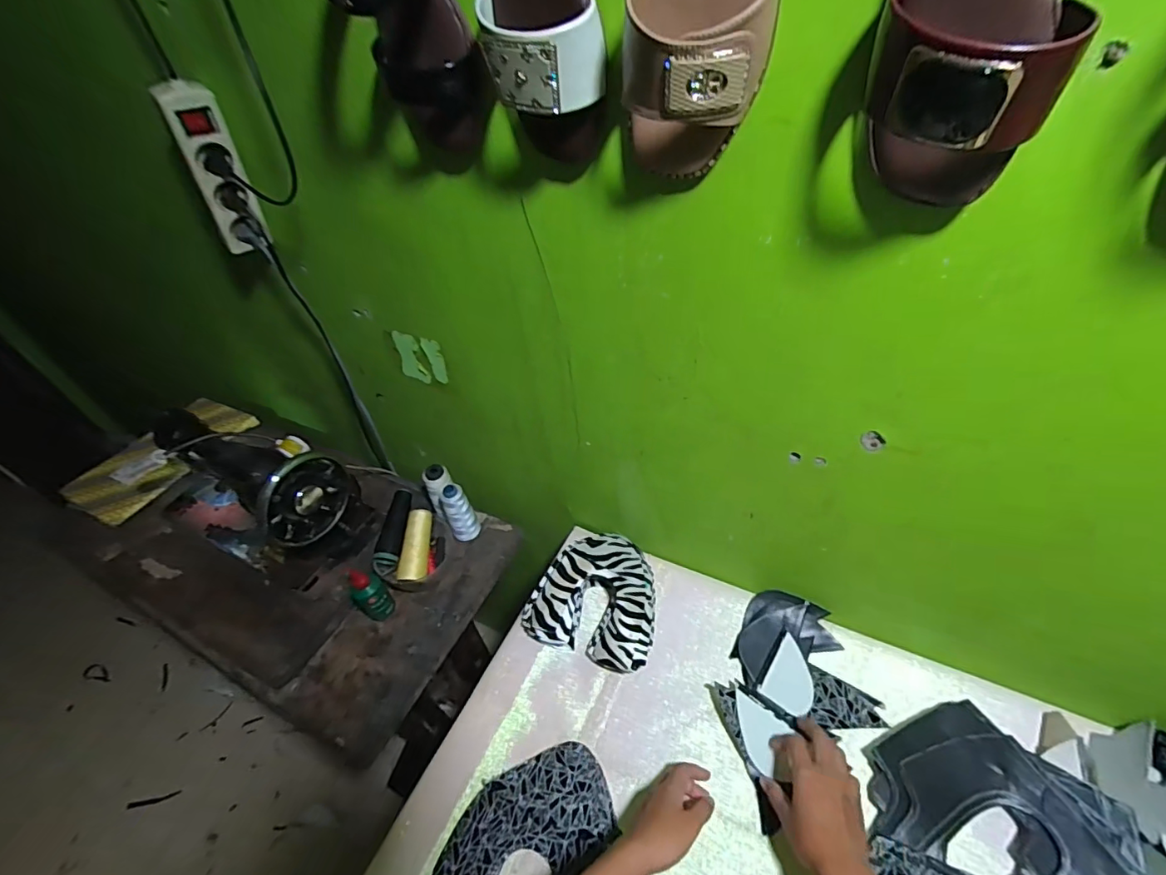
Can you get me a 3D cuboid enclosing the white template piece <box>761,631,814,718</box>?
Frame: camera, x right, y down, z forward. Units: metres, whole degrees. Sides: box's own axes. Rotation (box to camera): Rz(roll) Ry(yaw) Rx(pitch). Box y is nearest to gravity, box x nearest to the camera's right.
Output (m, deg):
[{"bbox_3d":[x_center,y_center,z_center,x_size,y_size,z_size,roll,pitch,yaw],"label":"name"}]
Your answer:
[{"bbox_3d":[0.262,0.296,0.636,0.055,0.005,0.084,22,60,30],"label":"white template piece"}]

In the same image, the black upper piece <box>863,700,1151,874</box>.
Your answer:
[{"bbox_3d":[0.420,0.377,0.514,0.219,0.021,0.162,29,55,31],"label":"black upper piece"}]

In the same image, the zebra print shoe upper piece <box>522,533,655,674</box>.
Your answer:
[{"bbox_3d":[0.023,0.217,0.725,0.177,0.074,0.184,13,49,19],"label":"zebra print shoe upper piece"}]

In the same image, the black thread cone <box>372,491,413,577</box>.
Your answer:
[{"bbox_3d":[-0.290,0.145,0.789,0.034,0.036,0.132,4,68,11],"label":"black thread cone"}]

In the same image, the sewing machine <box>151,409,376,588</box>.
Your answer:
[{"bbox_3d":[-0.509,0.082,0.823,0.296,0.215,0.174,20,51,25],"label":"sewing machine"}]

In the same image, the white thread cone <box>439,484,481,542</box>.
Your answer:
[{"bbox_3d":[-0.200,0.118,0.827,0.043,0.118,0.038,-21,47,-13],"label":"white thread cone"}]

